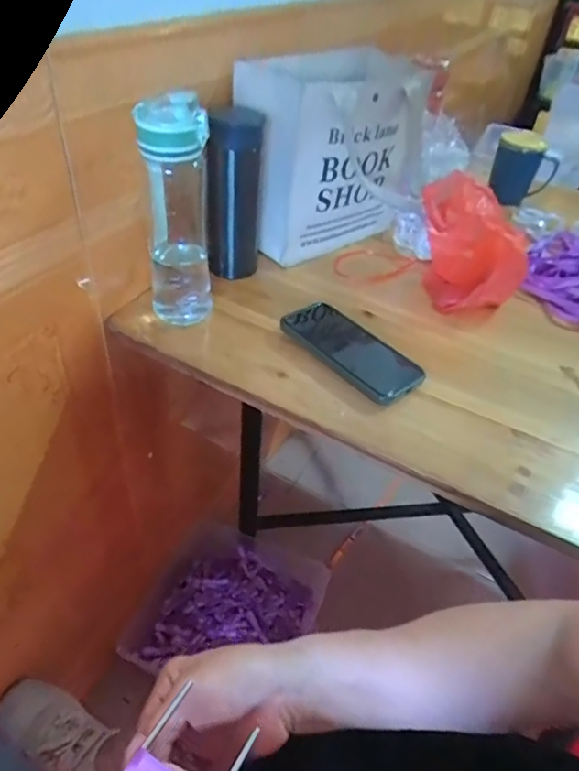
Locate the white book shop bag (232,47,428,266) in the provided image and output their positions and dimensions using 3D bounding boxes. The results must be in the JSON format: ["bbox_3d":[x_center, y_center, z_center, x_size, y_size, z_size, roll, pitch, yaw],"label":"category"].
[{"bbox_3d":[0.063,-0.300,0.715,0.221,0.235,0.109,-29,52,-34],"label":"white book shop bag"}]

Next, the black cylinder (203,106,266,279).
[{"bbox_3d":[-0.068,-0.230,0.653,0.060,0.194,0.054,8,41,2],"label":"black cylinder"}]

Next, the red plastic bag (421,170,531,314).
[{"bbox_3d":[0.224,-0.176,0.665,0.085,0.139,0.138,-11,44,-19],"label":"red plastic bag"}]

